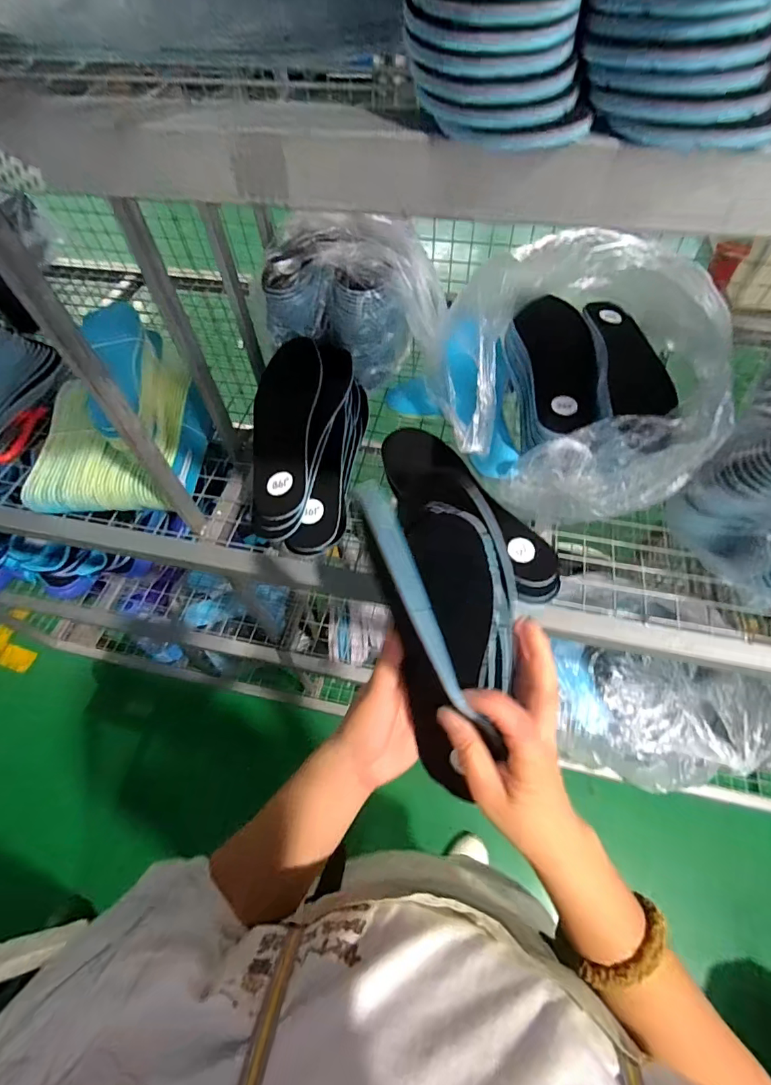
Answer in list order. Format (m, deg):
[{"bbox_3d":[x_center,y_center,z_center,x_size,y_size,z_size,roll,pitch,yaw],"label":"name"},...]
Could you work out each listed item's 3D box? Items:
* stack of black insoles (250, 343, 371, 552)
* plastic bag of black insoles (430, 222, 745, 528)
[{"bbox_3d":[-0.085,-0.110,0.525,0.124,0.069,0.268,-4,58,0],"label":"stack of black insoles"},{"bbox_3d":[0.191,-0.160,0.466,0.256,0.212,0.181,26,63,17],"label":"plastic bag of black insoles"}]

